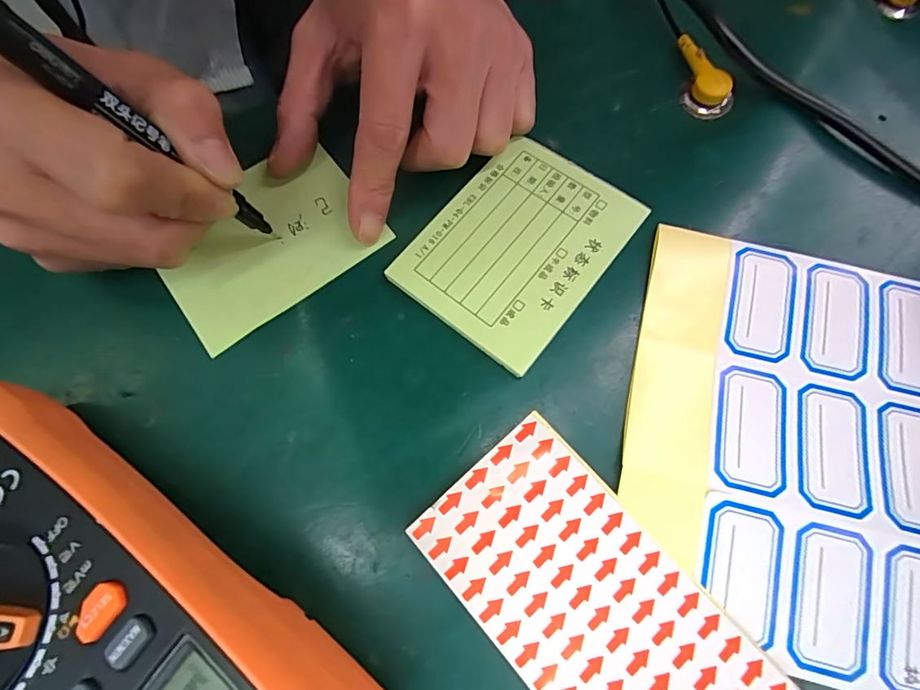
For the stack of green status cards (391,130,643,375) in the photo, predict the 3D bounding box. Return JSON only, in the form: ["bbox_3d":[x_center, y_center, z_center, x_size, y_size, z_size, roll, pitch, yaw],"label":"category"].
[{"bbox_3d":[0.023,-0.043,0.192,0.071,0.008,0.090,38,77,11],"label":"stack of green status cards"}]

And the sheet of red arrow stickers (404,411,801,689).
[{"bbox_3d":[0.052,0.095,0.148,0.063,0.007,0.142,-40,76,-11],"label":"sheet of red arrow stickers"}]

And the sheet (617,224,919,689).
[{"bbox_3d":[0.134,0.037,0.166,0.142,0.006,0.149,13,74,5],"label":"sheet"}]

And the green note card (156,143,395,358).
[{"bbox_3d":[-0.084,-0.045,0.197,0.088,0.006,0.059,-38,76,-10],"label":"green note card"}]

